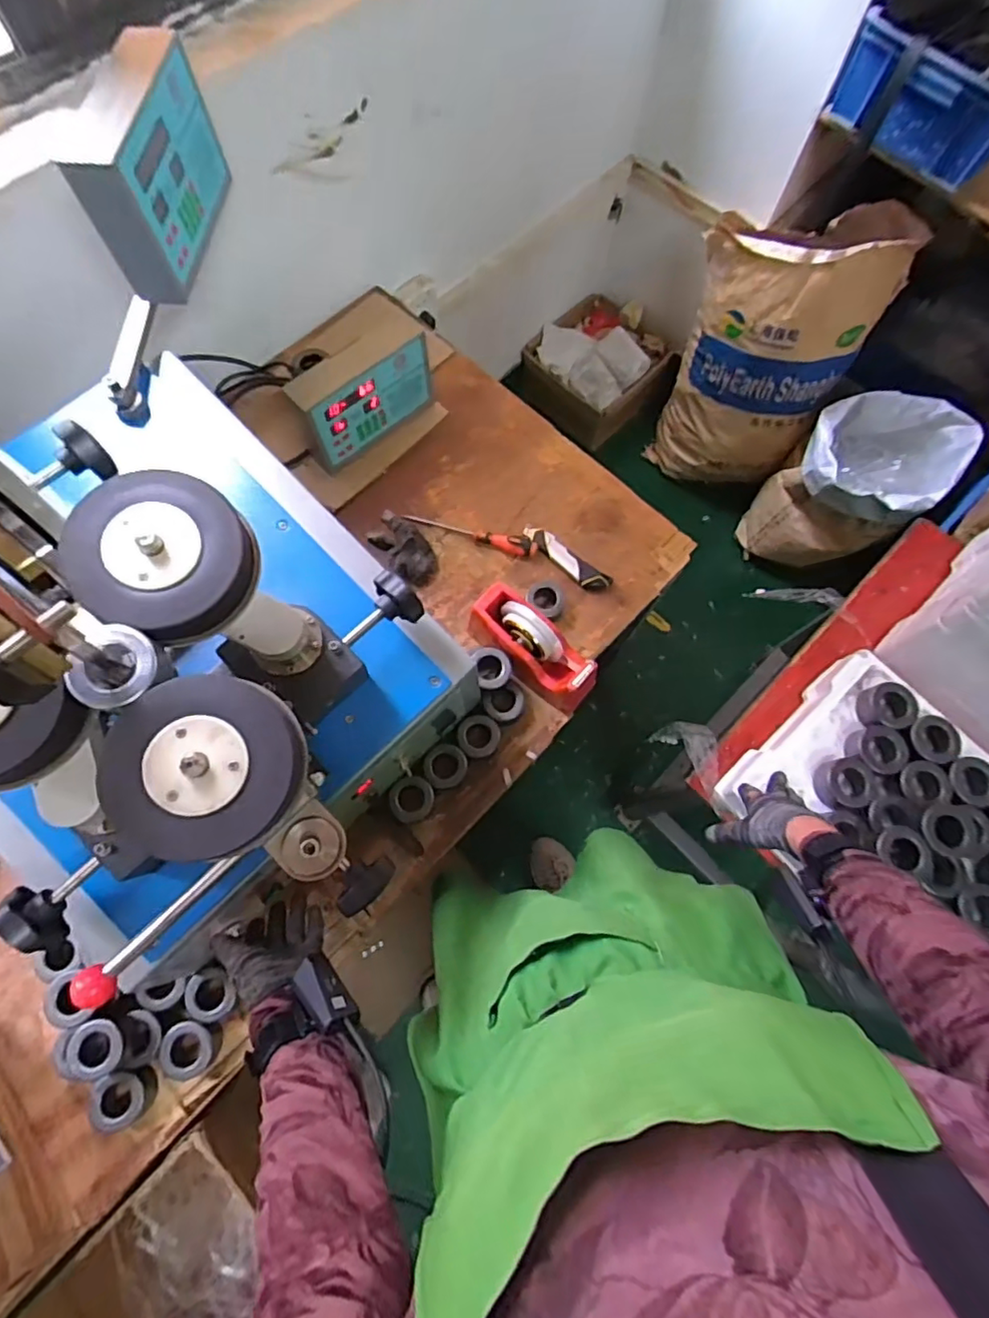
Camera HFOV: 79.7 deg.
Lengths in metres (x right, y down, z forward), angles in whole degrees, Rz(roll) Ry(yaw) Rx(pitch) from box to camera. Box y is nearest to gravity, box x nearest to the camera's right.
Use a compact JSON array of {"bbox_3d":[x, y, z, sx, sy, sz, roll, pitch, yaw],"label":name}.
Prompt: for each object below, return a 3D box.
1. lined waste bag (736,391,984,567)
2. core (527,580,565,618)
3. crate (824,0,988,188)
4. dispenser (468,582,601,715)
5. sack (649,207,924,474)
[{"bbox_3d":[0.903,-0.434,1.520,0.362,0.344,0.327,21,73,5],"label":"lined waste bag"},{"bbox_3d":[0.078,-0.092,0.896,0.060,0.026,0.058,0,72,-1],"label":"core"},{"bbox_3d":[0.844,-1.066,1.049,0.308,0.166,0.409,41,76,11],"label":"crate"},{"bbox_3d":[0.056,-0.015,0.854,0.080,0.101,0.203,-43,78,-13],"label":"dispenser"},{"bbox_3d":[0.634,-0.712,1.449,0.396,0.595,0.263,16,72,4],"label":"sack"}]

